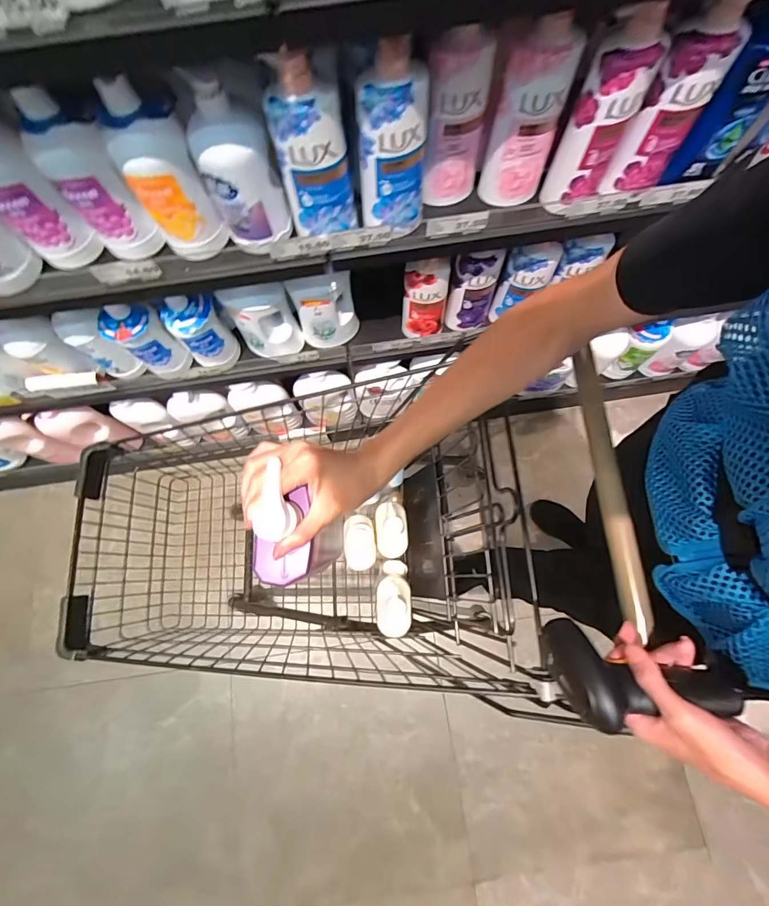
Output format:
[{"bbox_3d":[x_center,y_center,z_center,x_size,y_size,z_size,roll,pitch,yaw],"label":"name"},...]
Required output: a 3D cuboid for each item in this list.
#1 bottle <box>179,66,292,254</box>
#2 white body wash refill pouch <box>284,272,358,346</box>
[{"bbox_3d":[-0.185,-0.355,0.536,0.096,0.199,0.055,-25,75,-6],"label":"bottle"},{"bbox_3d":[-0.117,-0.293,0.854,0.122,0.205,0.051,-21,74,-5],"label":"white body wash refill pouch"}]

